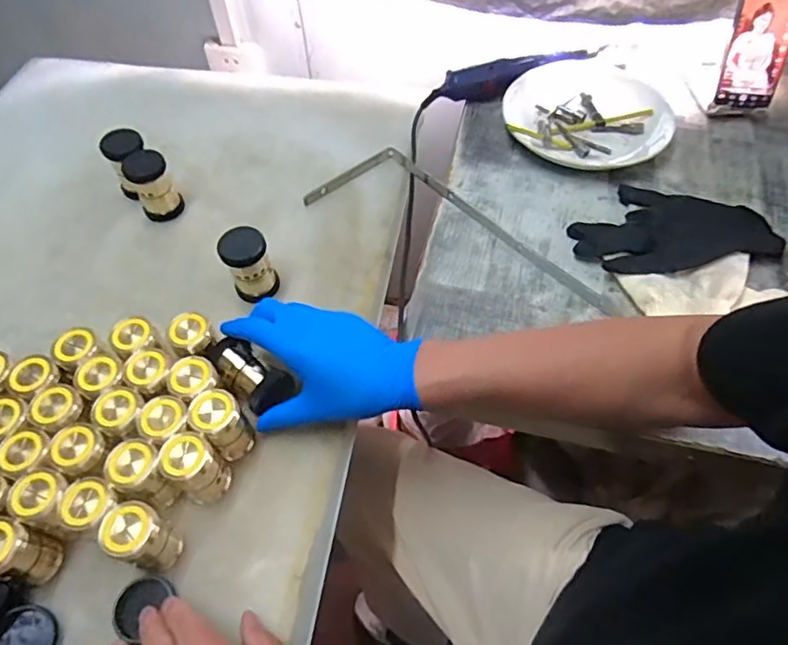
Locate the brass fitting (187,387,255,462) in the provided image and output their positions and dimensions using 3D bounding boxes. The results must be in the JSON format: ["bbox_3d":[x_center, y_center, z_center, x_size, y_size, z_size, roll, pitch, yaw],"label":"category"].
[{"bbox_3d":[-0.142,0.086,0.466,0.036,0.075,0.031,-34,61,-20],"label":"brass fitting"}]

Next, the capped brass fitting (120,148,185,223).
[{"bbox_3d":[-0.270,-0.153,0.628,0.044,0.067,0.048,-30,59,-17],"label":"capped brass fitting"}]

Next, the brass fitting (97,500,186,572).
[{"bbox_3d":[-0.186,0.159,0.414,0.032,0.063,0.038,17,58,14],"label":"brass fitting"}]

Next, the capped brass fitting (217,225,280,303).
[{"bbox_3d":[-0.144,-0.057,0.556,0.044,0.068,0.040,-21,57,-12],"label":"capped brass fitting"}]

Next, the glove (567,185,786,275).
[{"bbox_3d":[0.293,-0.107,0.595,0.202,0.030,0.126,-9,55,-4],"label":"glove"}]

